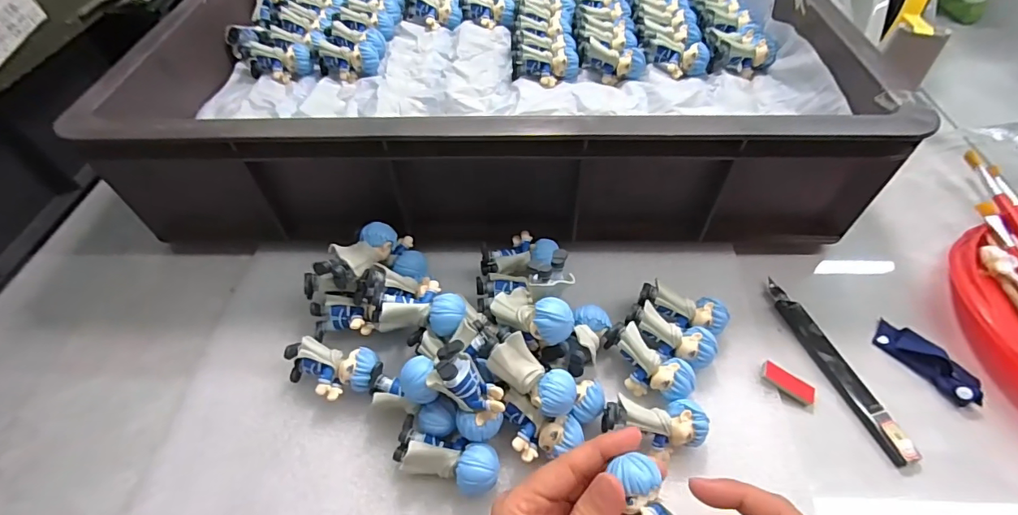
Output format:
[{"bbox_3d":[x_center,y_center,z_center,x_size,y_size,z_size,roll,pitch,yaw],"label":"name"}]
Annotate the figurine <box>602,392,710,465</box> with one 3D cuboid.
[{"bbox_3d":[0.088,0.106,0.287,0.063,0.031,0.031,0,53,2],"label":"figurine"}]

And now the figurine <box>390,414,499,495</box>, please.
[{"bbox_3d":[-0.037,0.122,0.280,0.062,0.027,0.027,15,55,13],"label":"figurine"}]

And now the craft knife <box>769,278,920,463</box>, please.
[{"bbox_3d":[0.226,0.073,0.325,0.017,0.010,0.138,-15,54,-10],"label":"craft knife"}]

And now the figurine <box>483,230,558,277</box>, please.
[{"bbox_3d":[0.008,-0.001,0.372,0.059,0.023,0.037,-8,53,-5],"label":"figurine"}]

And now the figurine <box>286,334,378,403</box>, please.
[{"bbox_3d":[-0.121,0.078,0.315,0.061,0.027,0.033,7,53,6],"label":"figurine"}]

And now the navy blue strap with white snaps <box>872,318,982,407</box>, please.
[{"bbox_3d":[0.292,0.071,0.323,0.025,0.013,0.066,-31,58,-20],"label":"navy blue strap with white snaps"}]

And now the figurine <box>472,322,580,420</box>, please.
[{"bbox_3d":[0.006,0.067,0.282,0.074,0.023,0.027,28,59,20],"label":"figurine"}]

